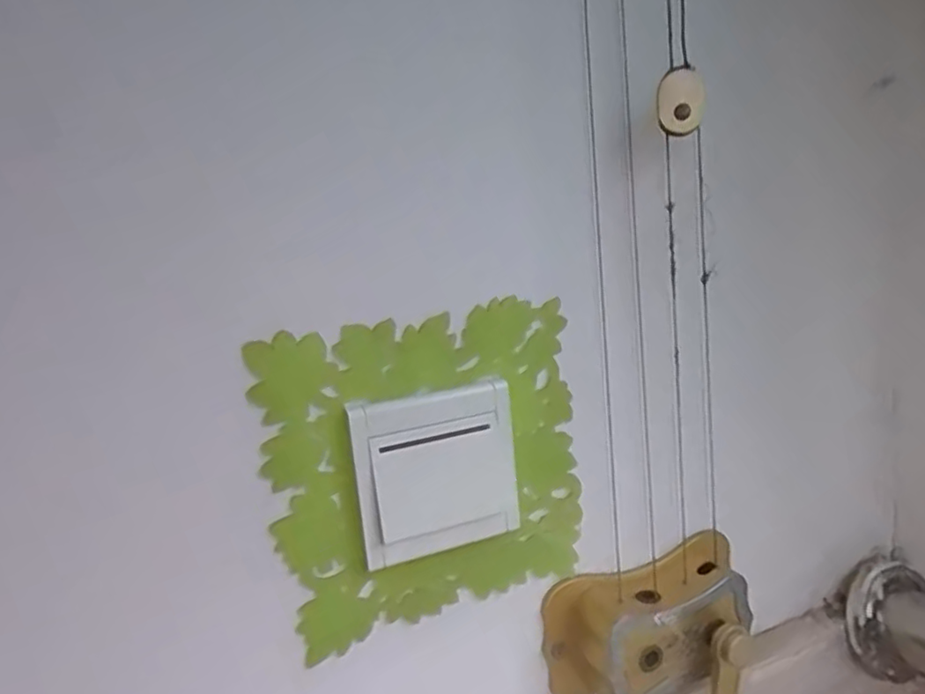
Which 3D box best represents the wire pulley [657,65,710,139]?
[{"bbox_3d":[0.112,-0.126,0.332,0.023,0.032,0.011,-5,10,15],"label":"wire pulley"}]

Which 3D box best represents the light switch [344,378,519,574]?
[{"bbox_3d":[-0.012,0.063,0.331,0.084,0.081,0.009,-11,10,-19],"label":"light switch"}]

